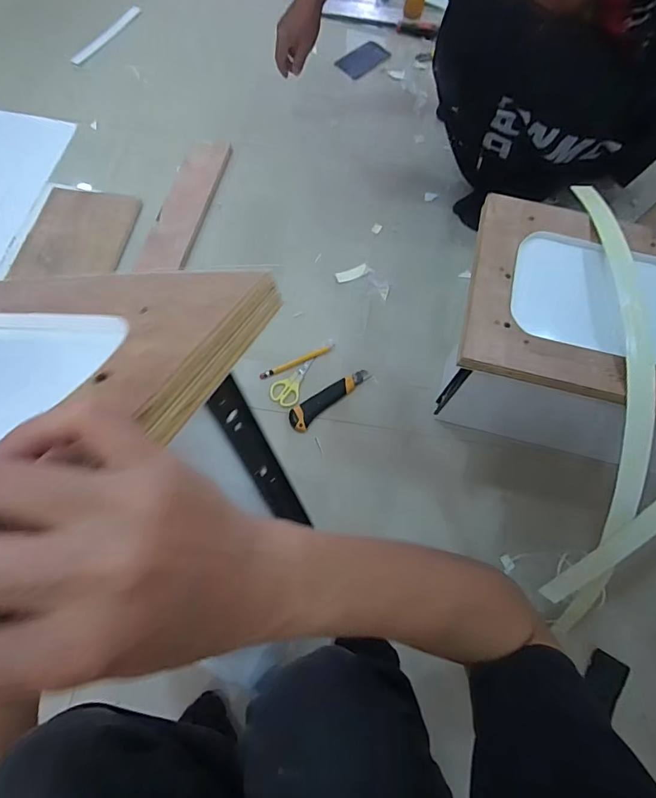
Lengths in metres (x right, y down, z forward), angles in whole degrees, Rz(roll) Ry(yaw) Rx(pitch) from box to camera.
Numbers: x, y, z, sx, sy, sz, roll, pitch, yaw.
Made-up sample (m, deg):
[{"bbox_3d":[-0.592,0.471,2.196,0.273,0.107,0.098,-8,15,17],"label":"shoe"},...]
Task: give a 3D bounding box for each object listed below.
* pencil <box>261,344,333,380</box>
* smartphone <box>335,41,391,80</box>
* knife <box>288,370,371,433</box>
[{"bbox_3d":[-0.054,-0.069,0.785,0.146,0.004,0.012,-24,73,-10],"label":"pencil"},{"bbox_3d":[0.087,-0.842,1.074,0.078,0.007,0.143,42,75,12],"label":"smartphone"},{"bbox_3d":[0.004,-0.004,0.758,0.165,0.013,0.040,-36,76,-13],"label":"knife"}]

